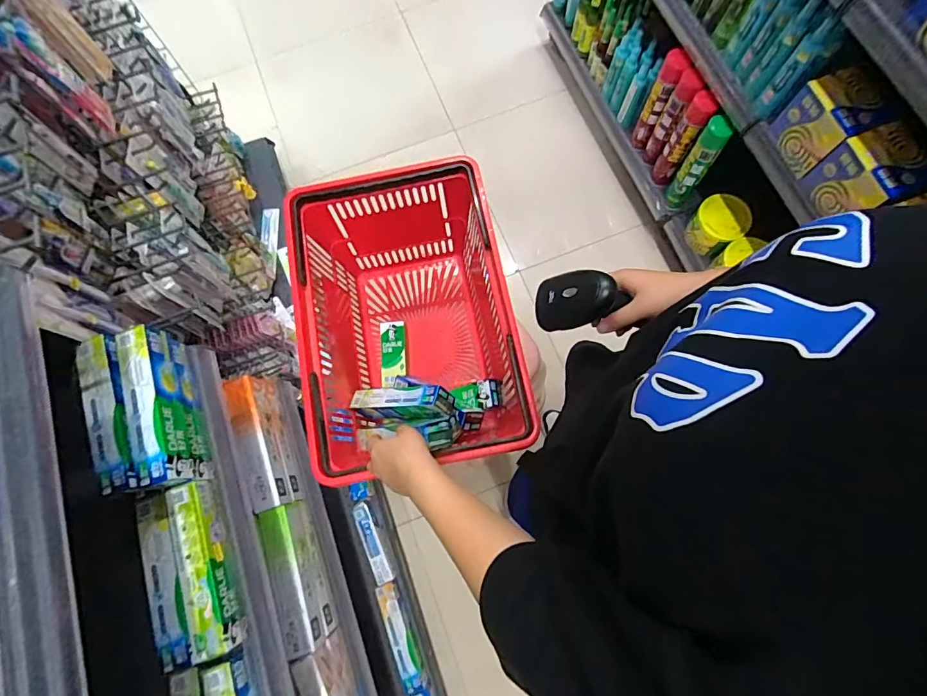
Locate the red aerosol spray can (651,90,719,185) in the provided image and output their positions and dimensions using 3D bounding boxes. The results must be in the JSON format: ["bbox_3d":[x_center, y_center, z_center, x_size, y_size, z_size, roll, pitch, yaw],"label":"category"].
[{"bbox_3d":[0.572,-0.539,1.187,0.055,0.308,0.052,0,75,2],"label":"red aerosol spray can"}]

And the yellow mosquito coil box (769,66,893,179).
[{"bbox_3d":[0.714,-0.441,0.871,0.105,0.127,0.129,-20,76,-3],"label":"yellow mosquito coil box"}]

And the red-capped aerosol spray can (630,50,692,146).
[{"bbox_3d":[0.524,-0.661,1.217,0.053,0.296,0.061,17,77,6],"label":"red-capped aerosol spray can"}]

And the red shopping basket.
[{"bbox_3d":[-0.093,-0.029,0.786,0.325,0.259,0.461,-11,75,-1],"label":"red shopping basket"}]

